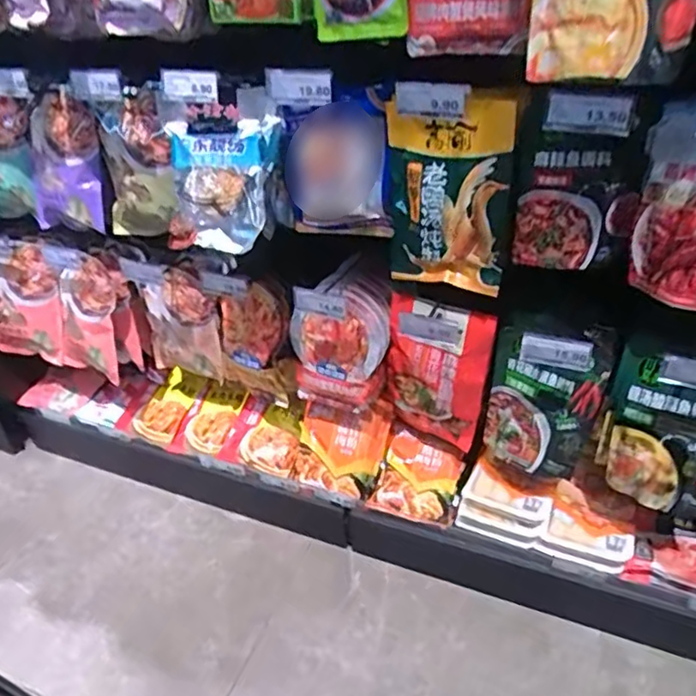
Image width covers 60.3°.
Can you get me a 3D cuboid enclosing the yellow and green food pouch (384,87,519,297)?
[{"bbox_3d":[0.150,-0.232,0.915,0.196,0.304,0.054,17,39,27],"label":"yellow and green food pouch"}]

